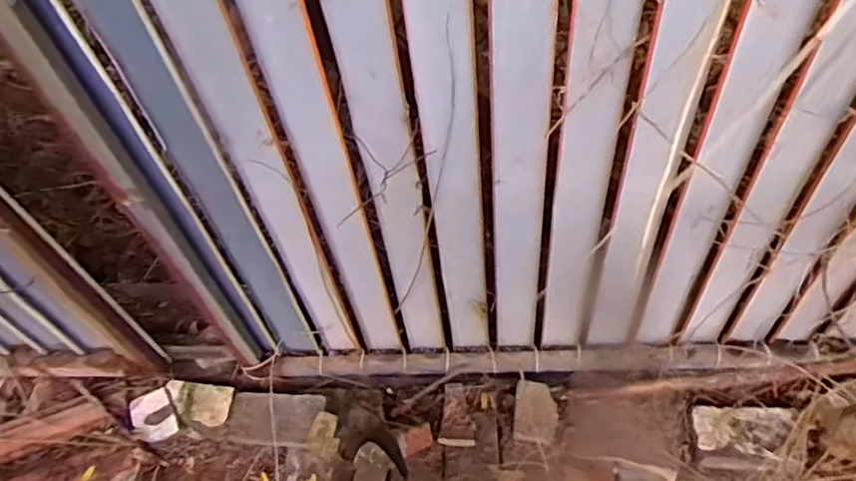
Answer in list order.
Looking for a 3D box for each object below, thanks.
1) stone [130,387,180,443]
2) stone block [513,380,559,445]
[{"bbox_3d":[-0.655,0.425,1.394,0.107,0.071,0.102,-17,47,-9],"label":"stone"},{"bbox_3d":[0.242,0.383,1.300,0.096,0.046,0.125,5,47,12],"label":"stone block"}]

